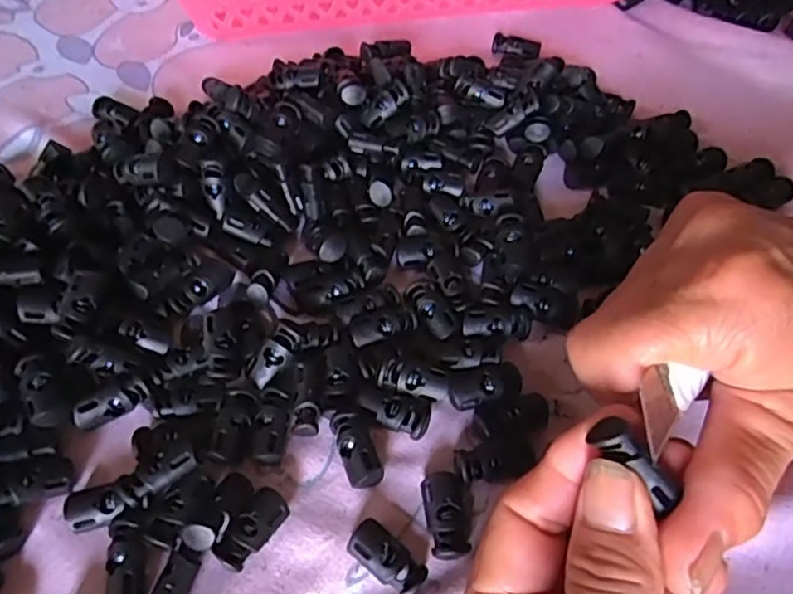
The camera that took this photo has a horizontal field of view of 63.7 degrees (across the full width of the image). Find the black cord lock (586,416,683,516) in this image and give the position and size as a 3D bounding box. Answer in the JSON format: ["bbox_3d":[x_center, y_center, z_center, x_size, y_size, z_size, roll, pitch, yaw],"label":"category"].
[{"bbox_3d":[0.063,0.044,0.166,0.009,0.008,0.026,-38,87,-24],"label":"black cord lock"}]

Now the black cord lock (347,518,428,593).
[{"bbox_3d":[-0.003,0.087,0.213,0.027,0.008,0.014,34,61,18],"label":"black cord lock"}]

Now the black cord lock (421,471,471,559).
[{"bbox_3d":[0.018,0.075,0.221,0.016,0.008,0.027,-3,57,-5],"label":"black cord lock"}]

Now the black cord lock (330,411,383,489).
[{"bbox_3d":[-0.015,0.055,0.231,0.011,0.011,0.028,-20,60,-16],"label":"black cord lock"}]

